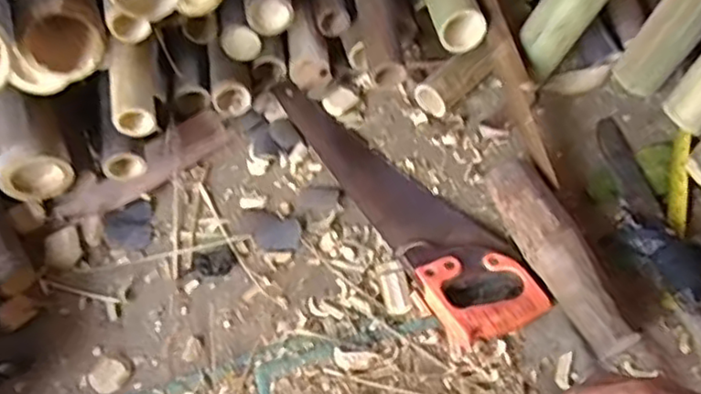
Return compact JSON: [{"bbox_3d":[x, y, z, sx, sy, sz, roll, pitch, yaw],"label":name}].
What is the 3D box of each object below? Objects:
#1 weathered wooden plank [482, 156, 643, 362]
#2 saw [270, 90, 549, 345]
[{"bbox_3d":[0.234,0.063,0.743,0.063,0.064,0.250,-17,51,-10],"label":"weathered wooden plank"},{"bbox_3d":[0.058,-0.016,0.854,0.119,0.031,0.491,-25,53,-16],"label":"saw"}]

